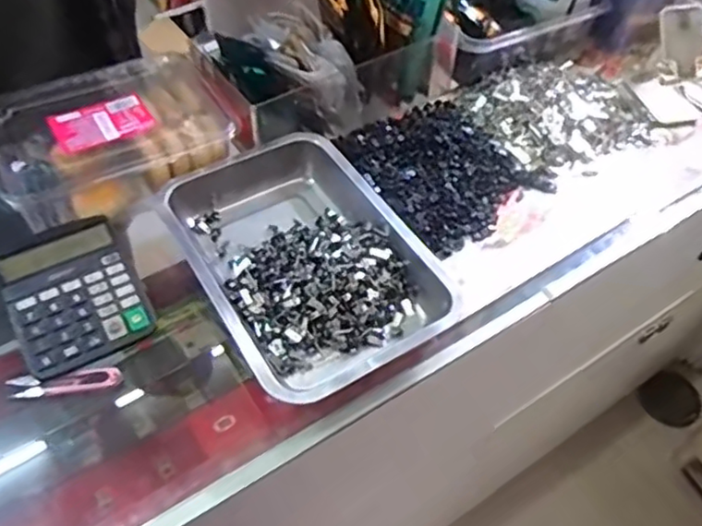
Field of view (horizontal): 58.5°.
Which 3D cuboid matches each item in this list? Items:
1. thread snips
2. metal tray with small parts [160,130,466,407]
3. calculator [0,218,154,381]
[{"bbox_3d":[-0.262,0.110,0.575,0.100,0.013,0.017,-6,52,-6],"label":"thread snips"},{"bbox_3d":[-0.046,-0.007,0.655,0.218,0.051,0.317,-25,56,-20],"label":"metal tray with small parts"},{"bbox_3d":[-0.271,0.032,0.613,0.114,0.033,0.143,-24,56,-20],"label":"calculator"}]

